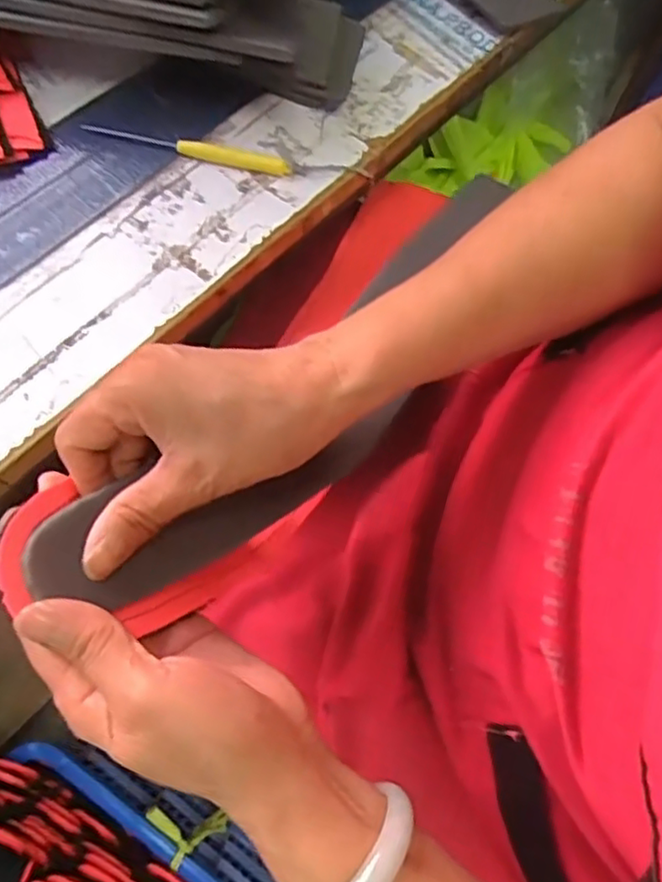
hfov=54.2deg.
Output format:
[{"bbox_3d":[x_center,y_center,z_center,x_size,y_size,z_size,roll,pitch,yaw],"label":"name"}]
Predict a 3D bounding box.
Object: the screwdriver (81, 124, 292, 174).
[{"bbox_3d":[-0.097,-0.197,0.435,0.142,0.009,0.011,11,70,0],"label":"screwdriver"}]

